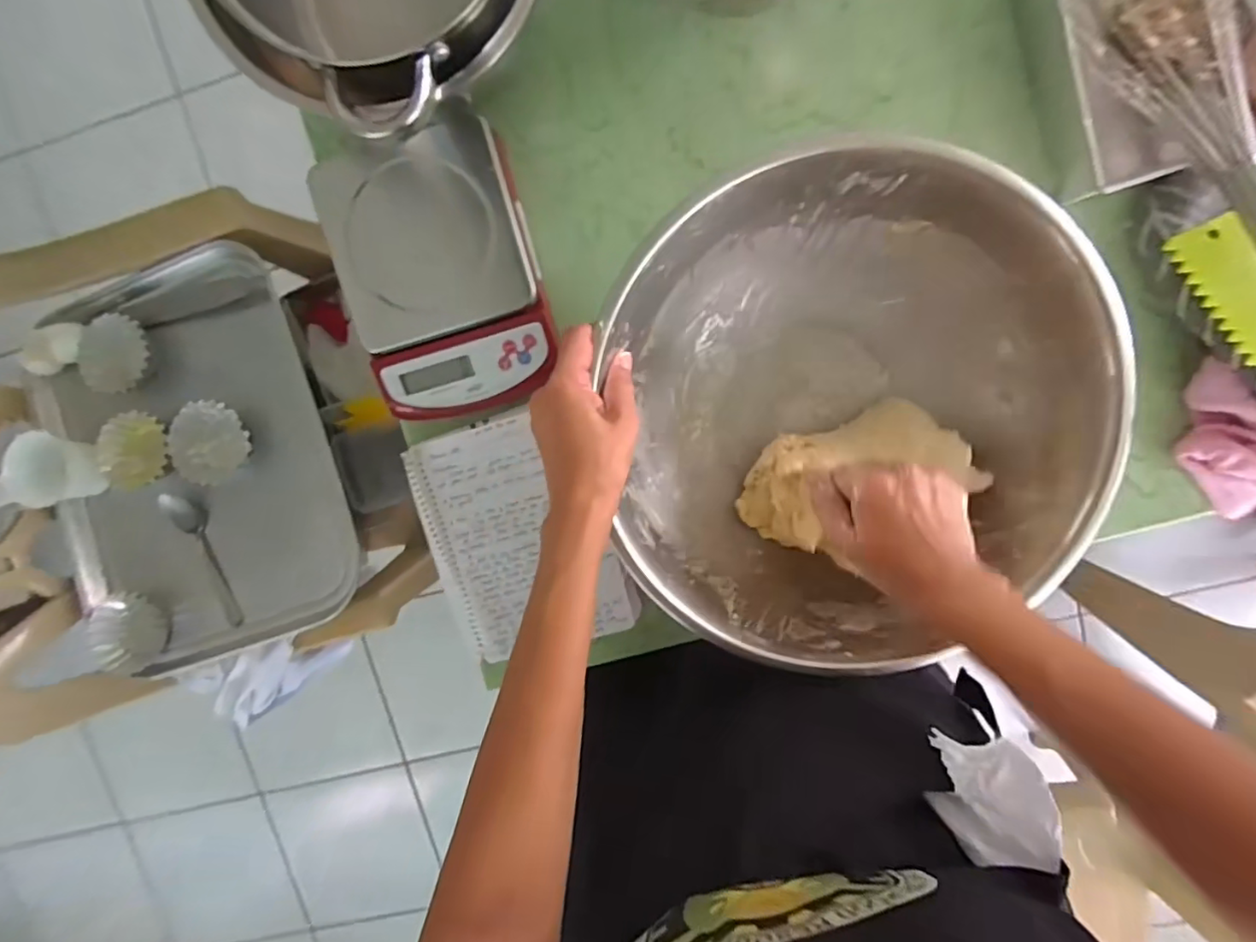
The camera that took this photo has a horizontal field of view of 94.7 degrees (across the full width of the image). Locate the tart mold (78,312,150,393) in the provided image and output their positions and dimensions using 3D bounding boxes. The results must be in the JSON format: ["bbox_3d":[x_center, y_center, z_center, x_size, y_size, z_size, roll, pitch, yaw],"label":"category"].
[{"bbox_3d":[-0.610,-0.138,0.685,0.090,0.029,0.074,-27,96,8],"label":"tart mold"}]

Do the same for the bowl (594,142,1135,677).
[{"bbox_3d":[0.158,-0.040,0.449,0.326,0.138,0.334,1,99,4],"label":"bowl"}]

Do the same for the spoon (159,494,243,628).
[{"bbox_3d":[-0.498,0.102,0.683,0.043,0.012,0.173,-27,96,8],"label":"spoon"}]

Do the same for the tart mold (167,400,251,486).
[{"bbox_3d":[-0.485,-0.034,0.664,0.091,0.018,0.086,1,99,4],"label":"tart mold"}]

